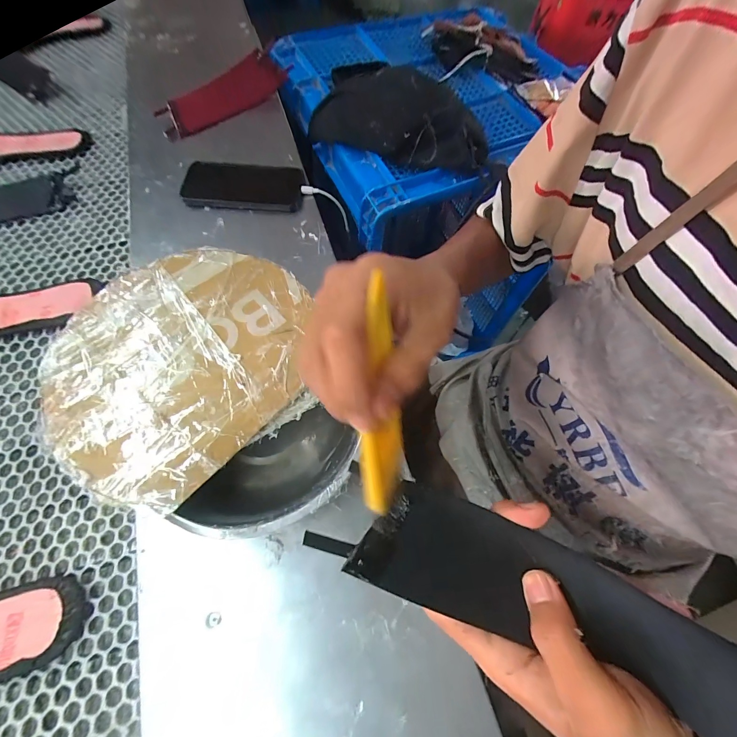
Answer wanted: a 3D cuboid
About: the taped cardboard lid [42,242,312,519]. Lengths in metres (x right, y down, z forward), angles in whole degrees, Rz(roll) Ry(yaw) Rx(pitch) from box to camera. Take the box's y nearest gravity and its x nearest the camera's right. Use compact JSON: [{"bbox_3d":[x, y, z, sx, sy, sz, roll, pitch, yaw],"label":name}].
[{"bbox_3d":[-0.153,-0.014,0.283,0.215,0.009,0.198,1,66,-1],"label":"taped cardboard lid"}]

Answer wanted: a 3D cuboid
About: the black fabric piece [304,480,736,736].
[{"bbox_3d":[0.079,0.114,0.167,0.217,0.037,0.063,16,66,18],"label":"black fabric piece"}]

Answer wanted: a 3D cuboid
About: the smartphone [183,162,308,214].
[{"bbox_3d":[-0.170,-0.250,0.454,0.157,0.017,0.079,2,65,1],"label":"smartphone"}]

